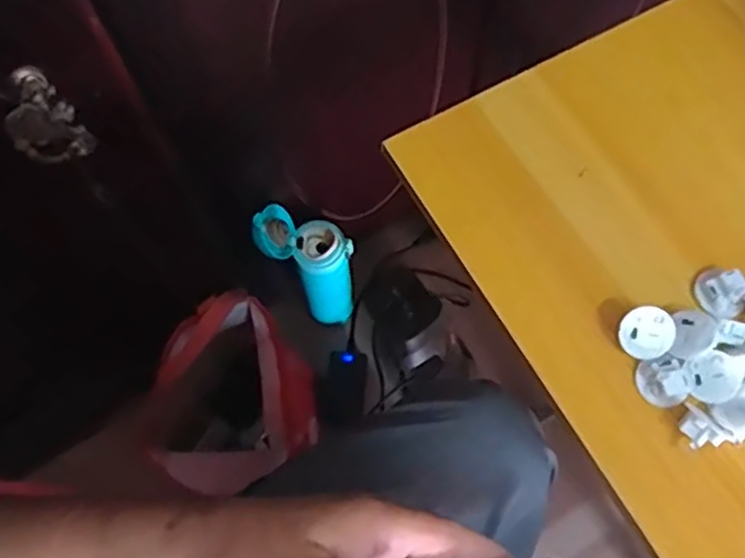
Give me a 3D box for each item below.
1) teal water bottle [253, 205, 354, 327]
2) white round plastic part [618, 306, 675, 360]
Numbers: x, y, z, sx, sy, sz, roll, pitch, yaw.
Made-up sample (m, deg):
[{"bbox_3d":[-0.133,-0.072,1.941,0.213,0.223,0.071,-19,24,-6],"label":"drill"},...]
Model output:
[{"bbox_3d":[-0.077,-0.014,0.888,0.101,0.225,0.070,23,70,9],"label":"teal water bottle"},{"bbox_3d":[0.174,0.033,0.457,0.033,0.013,0.033,0,94,5],"label":"white round plastic part"}]

